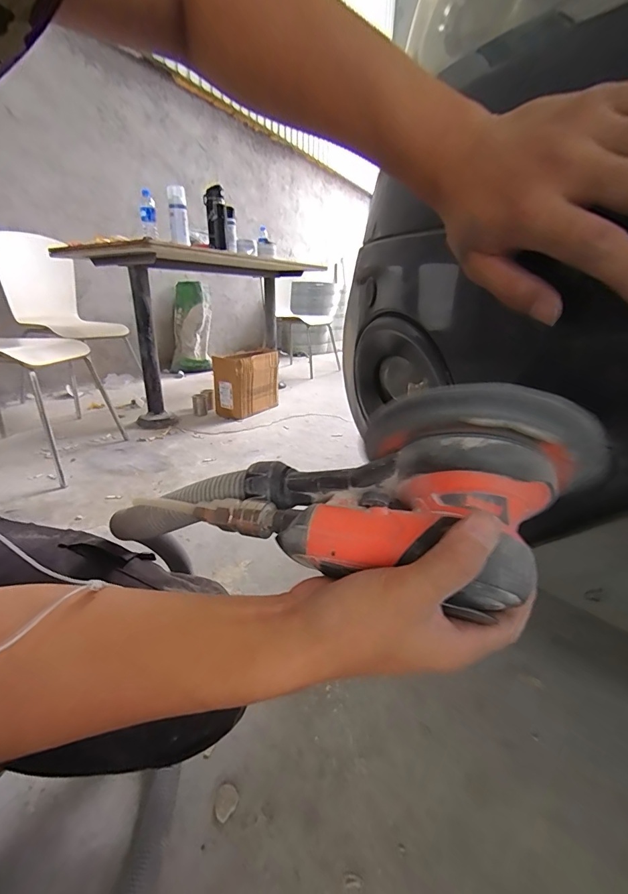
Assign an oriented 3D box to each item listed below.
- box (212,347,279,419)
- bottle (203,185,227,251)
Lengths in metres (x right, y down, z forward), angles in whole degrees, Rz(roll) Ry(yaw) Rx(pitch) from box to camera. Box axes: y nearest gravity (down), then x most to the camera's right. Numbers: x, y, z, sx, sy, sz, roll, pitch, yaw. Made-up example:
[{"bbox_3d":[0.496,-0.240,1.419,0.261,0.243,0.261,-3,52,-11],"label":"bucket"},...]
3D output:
[{"bbox_3d":[-0.321,-0.311,1.902,0.184,0.287,0.310,10,24,21],"label":"box"},{"bbox_3d":[-0.393,-0.913,1.580,0.081,0.208,0.103,-1,22,-6],"label":"bottle"}]

